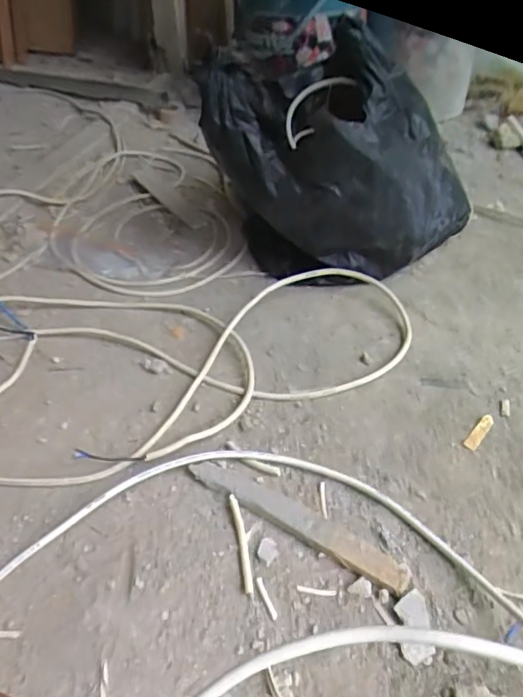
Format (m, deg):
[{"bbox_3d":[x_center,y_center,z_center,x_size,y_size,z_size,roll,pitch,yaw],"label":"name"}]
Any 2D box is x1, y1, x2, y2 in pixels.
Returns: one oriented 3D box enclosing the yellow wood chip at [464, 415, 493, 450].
[{"bbox_3d":[0.271,0.104,0.682,0.016,0.006,0.062,29,49,29],"label":"yellow wood chip"}]

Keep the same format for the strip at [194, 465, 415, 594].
[{"bbox_3d":[0.035,0.181,0.588,0.252,0.018,0.034,24,47,26],"label":"strip"}]

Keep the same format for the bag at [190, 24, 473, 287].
[{"bbox_3d":[0.138,-0.316,0.924,0.393,0.303,0.320,7,42,9],"label":"bag"}]

